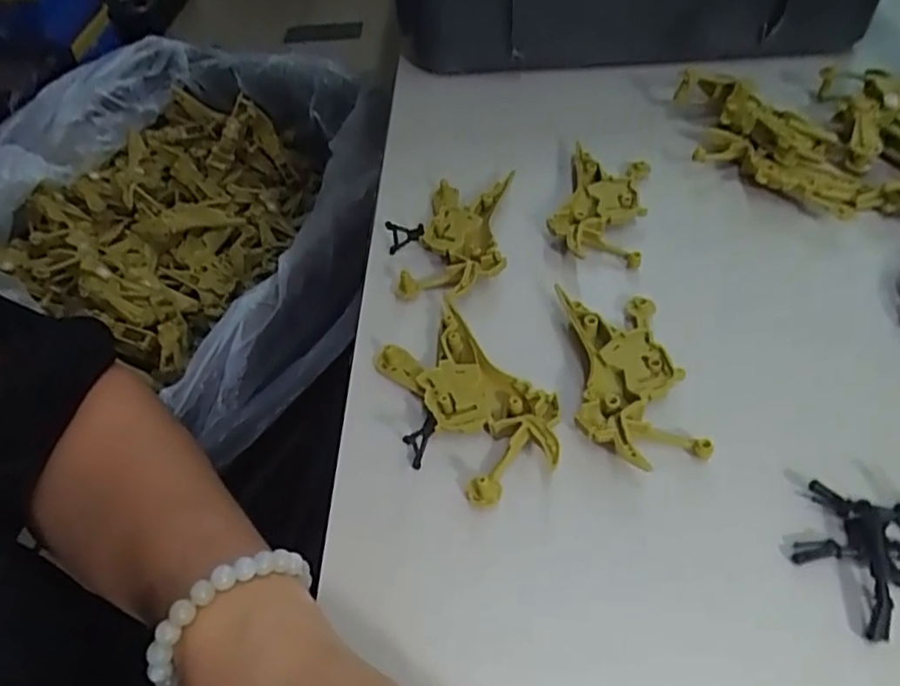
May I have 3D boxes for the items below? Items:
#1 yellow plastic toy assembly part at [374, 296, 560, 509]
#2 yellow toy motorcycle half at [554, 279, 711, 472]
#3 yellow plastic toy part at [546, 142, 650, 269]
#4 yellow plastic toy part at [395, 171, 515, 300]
[{"bbox_3d":[0.008,0.022,0.299,0.049,0.013,0.096,-27,52,-17],"label":"yellow plastic toy assembly part"},{"bbox_3d":[0.078,0.014,0.302,0.048,0.014,0.092,-6,49,1],"label":"yellow toy motorcycle half"},{"bbox_3d":[0.085,-0.079,0.380,0.047,0.014,0.088,8,51,13],"label":"yellow plastic toy part"},{"bbox_3d":[0.007,-0.060,0.372,0.051,0.014,0.093,7,50,11],"label":"yellow plastic toy part"}]

